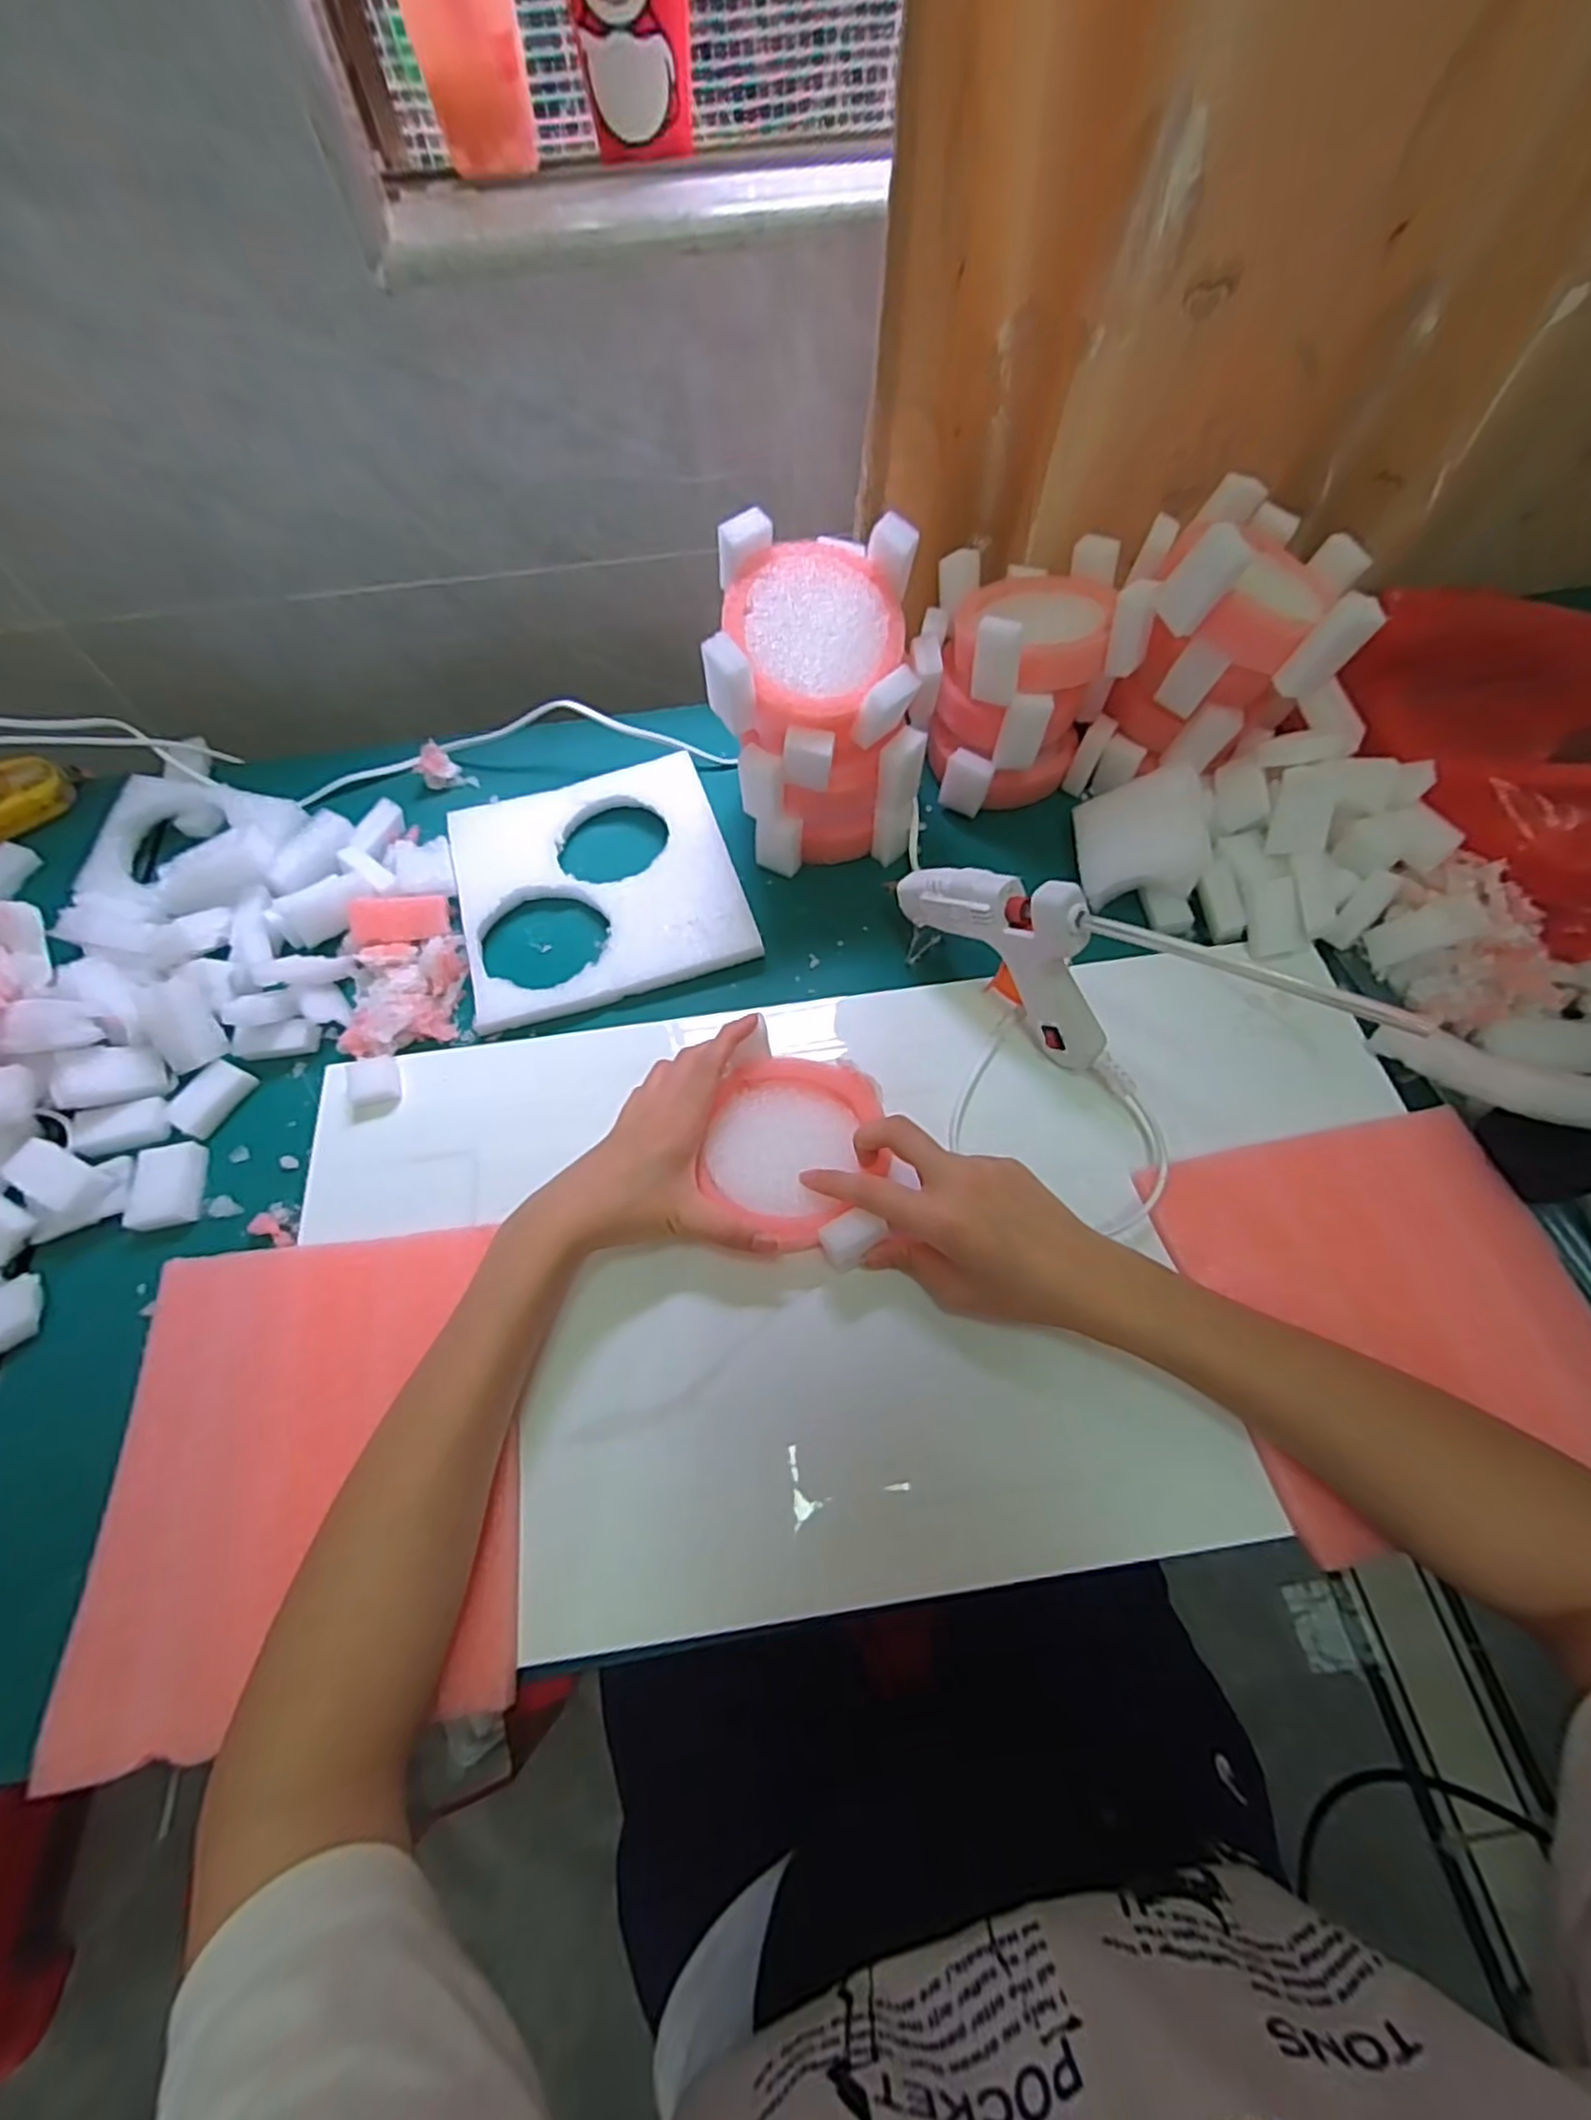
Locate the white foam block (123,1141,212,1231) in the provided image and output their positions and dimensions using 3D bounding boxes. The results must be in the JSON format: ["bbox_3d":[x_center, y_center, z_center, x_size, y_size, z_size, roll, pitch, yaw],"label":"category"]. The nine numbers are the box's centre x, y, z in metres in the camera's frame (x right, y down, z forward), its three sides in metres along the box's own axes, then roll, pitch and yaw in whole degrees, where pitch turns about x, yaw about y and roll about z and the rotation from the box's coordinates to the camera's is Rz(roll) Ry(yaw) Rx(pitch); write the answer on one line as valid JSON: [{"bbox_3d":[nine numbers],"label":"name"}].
[{"bbox_3d":[-0.342,0.068,0.410,0.031,0.010,0.046,-11,62,-4],"label":"white foam block"}]

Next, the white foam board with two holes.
[{"bbox_3d":[-0.131,-0.118,0.498,0.174,0.015,0.178,-17,62,-7],"label":"white foam board with two holes"}]

